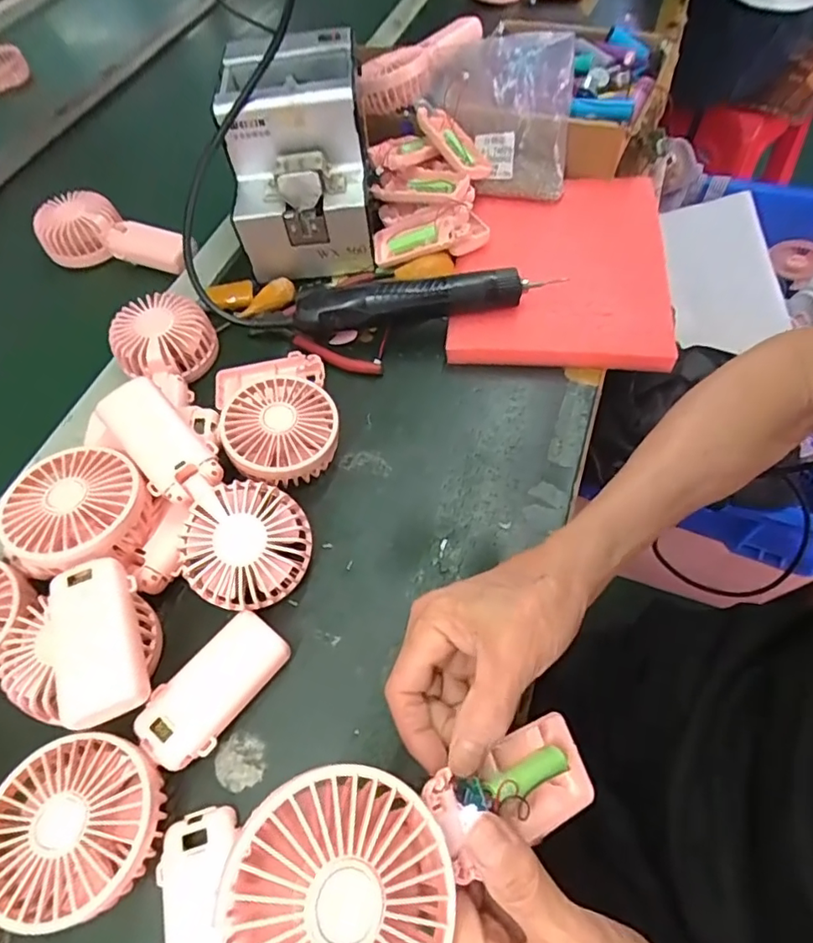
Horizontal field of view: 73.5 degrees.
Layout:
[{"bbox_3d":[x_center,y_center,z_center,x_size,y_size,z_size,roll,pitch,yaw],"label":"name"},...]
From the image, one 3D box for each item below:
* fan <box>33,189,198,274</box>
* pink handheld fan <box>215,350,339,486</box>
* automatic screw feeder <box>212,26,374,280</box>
[{"bbox_3d":[-0.317,-0.255,0.594,0.164,0.046,0.076,20,62,15],"label":"fan"},{"bbox_3d":[-0.109,-0.051,0.450,0.092,0.051,0.144,-16,59,-6],"label":"pink handheld fan"},{"bbox_3d":[-0.105,-0.311,0.533,0.129,0.159,0.166,-5,59,1],"label":"automatic screw feeder"}]

